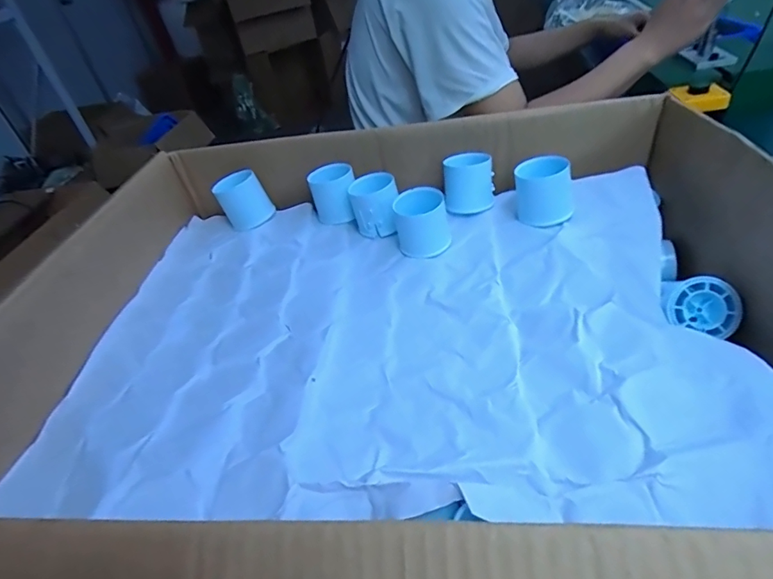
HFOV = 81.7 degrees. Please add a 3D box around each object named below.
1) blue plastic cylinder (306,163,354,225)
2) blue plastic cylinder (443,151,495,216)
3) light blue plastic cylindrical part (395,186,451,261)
[{"bbox_3d":[-0.062,-0.109,0.520,0.050,0.060,0.049,-8,39,-5],"label":"blue plastic cylinder"},{"bbox_3d":[0.091,-0.119,0.494,0.055,0.052,0.048,-1,39,4],"label":"blue plastic cylinder"},{"bbox_3d":[0.038,-0.070,0.464,0.057,0.060,0.048,-5,40,8],"label":"light blue plastic cylindrical part"}]

